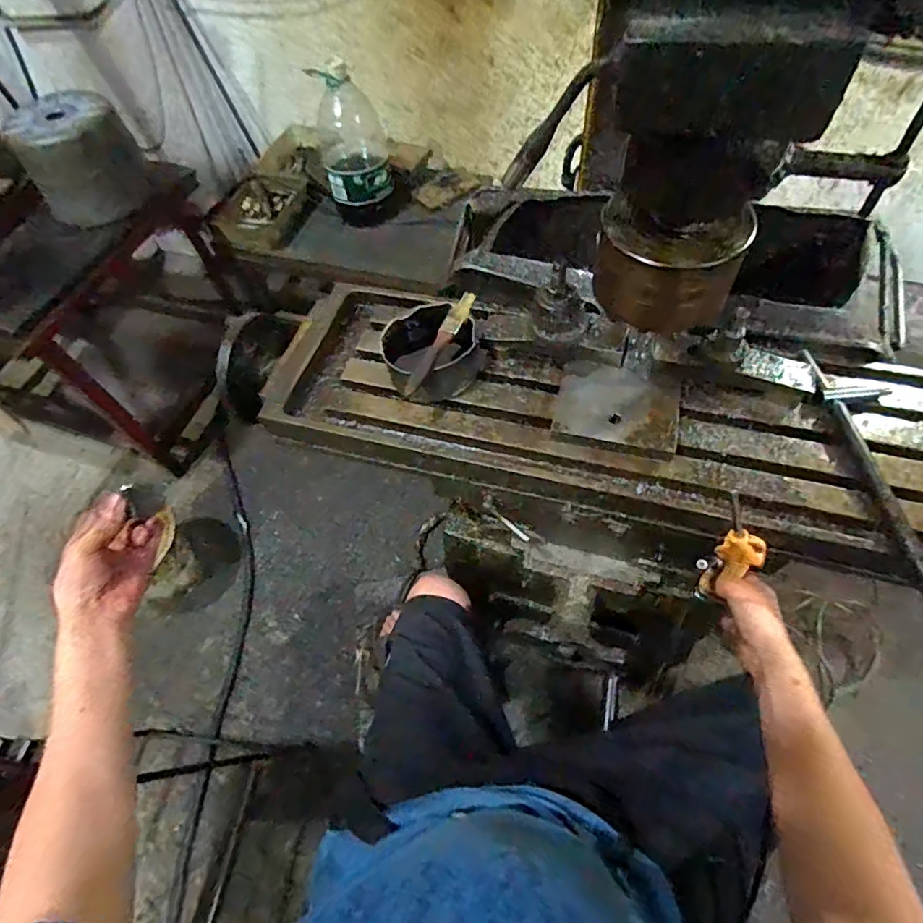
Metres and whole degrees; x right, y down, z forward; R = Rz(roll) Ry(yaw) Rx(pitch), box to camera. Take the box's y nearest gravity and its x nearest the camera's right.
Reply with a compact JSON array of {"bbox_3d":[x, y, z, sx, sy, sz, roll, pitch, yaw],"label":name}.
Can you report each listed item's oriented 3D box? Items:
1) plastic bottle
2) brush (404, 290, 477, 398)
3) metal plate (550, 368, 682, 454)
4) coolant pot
[{"bbox_3d":[-0.288,-0.852,1.340,0.175,0.287,0.199,-14,60,-4],"label":"plastic bottle"},{"bbox_3d":[-0.024,-0.132,0.576,0.020,0.023,0.143,26,65,18],"label":"brush"},{"bbox_3d":[0.169,-0.061,0.562,0.127,0.012,0.096,11,61,10],"label":"metal plate"},{"bbox_3d":[-0.034,-0.121,0.600,0.106,0.056,0.105,-2,60,3],"label":"coolant pot"}]

